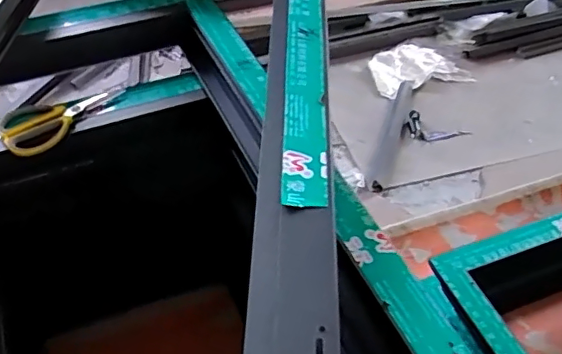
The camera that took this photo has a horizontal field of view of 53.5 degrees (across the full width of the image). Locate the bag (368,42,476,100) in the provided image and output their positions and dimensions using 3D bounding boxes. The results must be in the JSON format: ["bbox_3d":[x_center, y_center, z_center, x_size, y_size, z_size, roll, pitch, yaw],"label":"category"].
[{"bbox_3d":[0.372,-0.315,1.560,0.267,0.030,0.185,-14,52,-15],"label":"bag"}]

